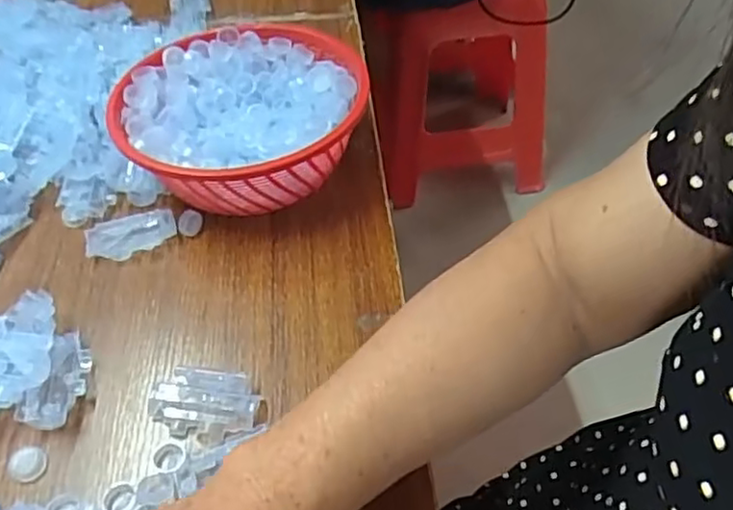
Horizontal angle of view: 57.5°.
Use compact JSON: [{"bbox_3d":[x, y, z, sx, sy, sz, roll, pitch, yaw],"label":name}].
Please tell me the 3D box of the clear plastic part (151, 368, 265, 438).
[{"bbox_3d":[-0.104,0.092,0.427,0.069,0.014,0.040,-4,48,-1],"label":"clear plastic part"}]

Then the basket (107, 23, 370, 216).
[{"bbox_3d":[-0.101,-0.103,0.554,0.191,0.081,0.186,-9,48,-5],"label":"basket"}]

